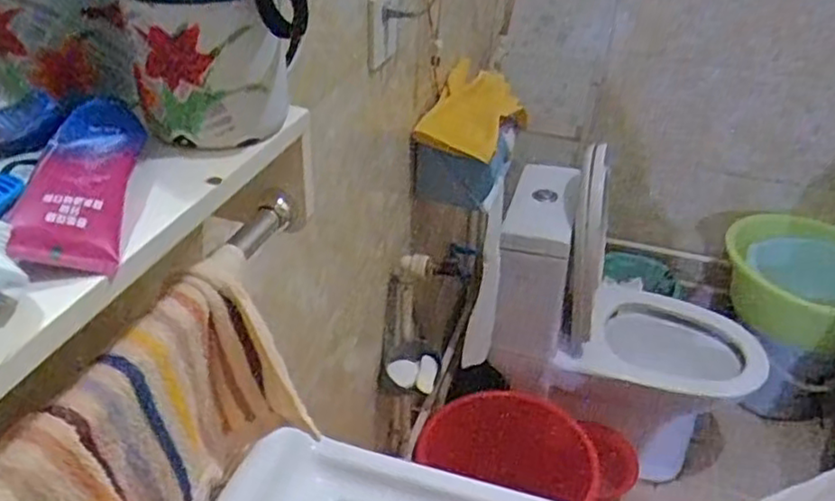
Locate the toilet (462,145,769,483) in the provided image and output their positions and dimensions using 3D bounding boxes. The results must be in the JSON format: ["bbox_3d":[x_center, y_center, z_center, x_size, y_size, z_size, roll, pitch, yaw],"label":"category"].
[{"bbox_3d":[0.487,0.163,1.624,0.655,0.679,0.361,4,34,3],"label":"toilet"}]

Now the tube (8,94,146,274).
[{"bbox_3d":[-0.172,-0.038,0.350,0.047,0.024,0.141,-4,35,-9],"label":"tube"}]

